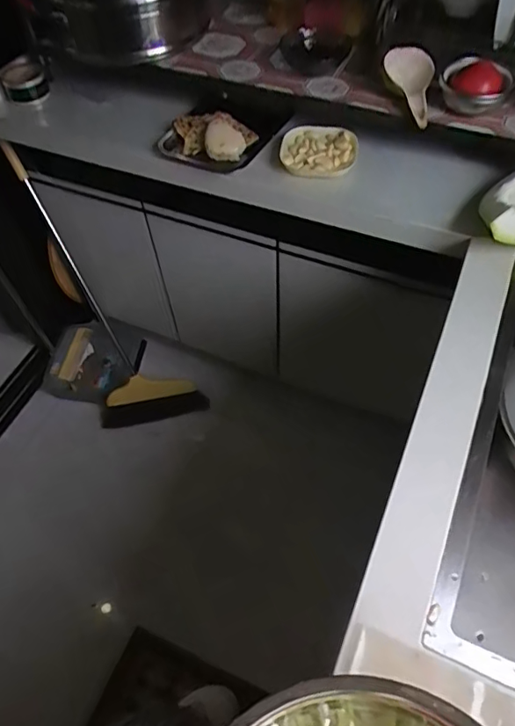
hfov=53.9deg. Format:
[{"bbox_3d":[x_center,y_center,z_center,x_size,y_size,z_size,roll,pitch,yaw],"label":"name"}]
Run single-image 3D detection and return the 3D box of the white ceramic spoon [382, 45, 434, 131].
[{"bbox_3d":[0.274,-0.479,0.881,0.078,0.022,0.164,-9,76,-3],"label":"white ceramic spoon"}]

